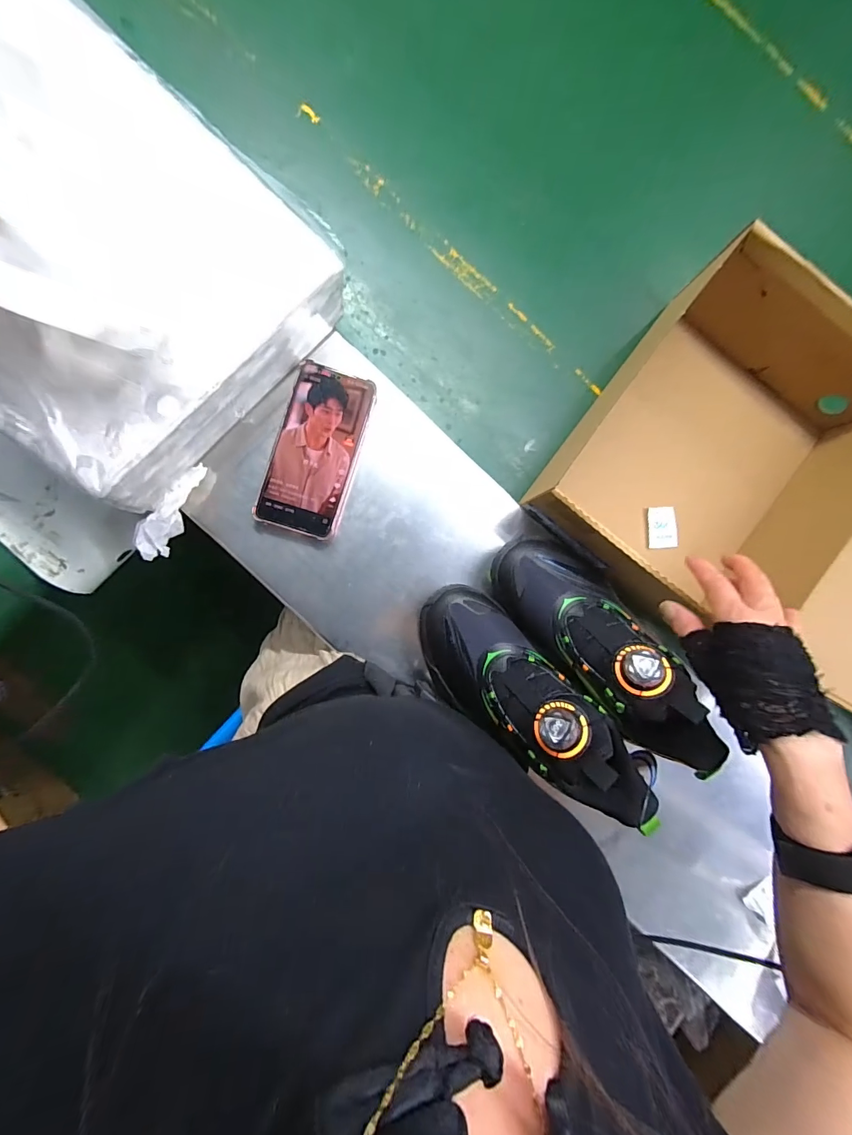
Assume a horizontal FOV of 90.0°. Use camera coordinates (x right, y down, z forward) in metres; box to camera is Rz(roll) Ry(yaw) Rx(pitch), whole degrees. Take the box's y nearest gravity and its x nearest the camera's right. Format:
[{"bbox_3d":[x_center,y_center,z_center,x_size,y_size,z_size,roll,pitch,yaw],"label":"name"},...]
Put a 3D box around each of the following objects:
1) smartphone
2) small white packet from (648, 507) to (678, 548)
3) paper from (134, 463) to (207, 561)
[{"bbox_3d":[-0.106,-0.114,0.415,0.077,0.006,0.162,17,87,-3],"label":"smartphone"},{"bbox_3d":[0.265,-0.045,0.477,0.031,0.006,0.046,-2,89,7],"label":"small white packet"},{"bbox_3d":[-0.250,-0.053,0.419,0.020,0.042,0.108,35,101,-2],"label":"paper"}]

